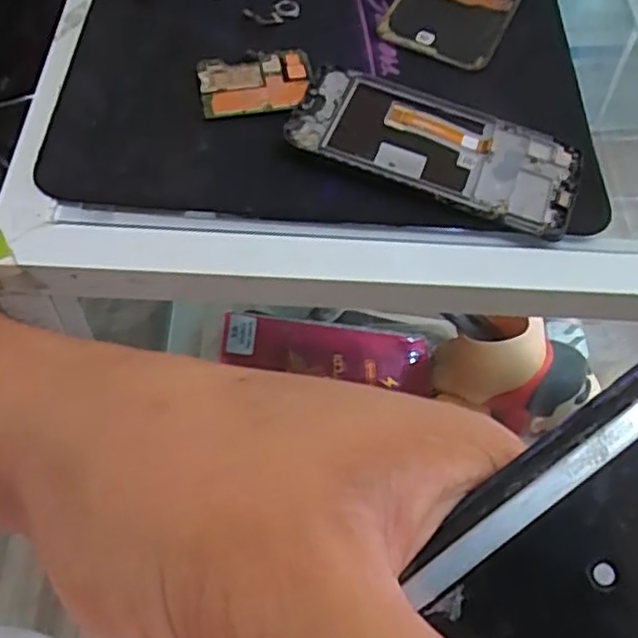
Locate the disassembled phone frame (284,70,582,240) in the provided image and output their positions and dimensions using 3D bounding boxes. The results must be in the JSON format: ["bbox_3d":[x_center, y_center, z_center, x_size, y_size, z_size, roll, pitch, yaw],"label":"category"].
[{"bbox_3d":[0.063,-0.092,0.368,0.150,0.012,0.070,19,59,8],"label":"disassembled phone frame"}]

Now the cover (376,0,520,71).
[{"bbox_3d":[0.098,-0.221,0.457,0.070,0.007,0.156,23,60,10],"label":"cover"}]

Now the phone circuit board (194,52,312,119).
[{"bbox_3d":[-0.036,-0.135,0.387,0.062,0.007,0.044,-10,60,-10],"label":"phone circuit board"}]

